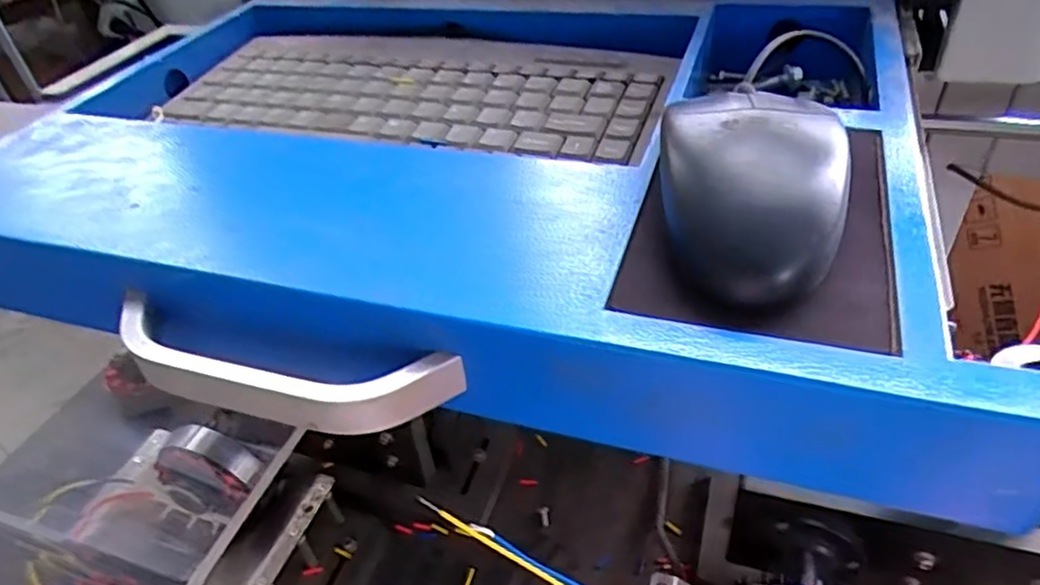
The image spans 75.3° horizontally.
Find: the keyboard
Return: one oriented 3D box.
[{"bbox_3d":[-0.065,-0.114,0.378,0.283,0.013,0.111,11,43,20],"label":"keyboard"}]

